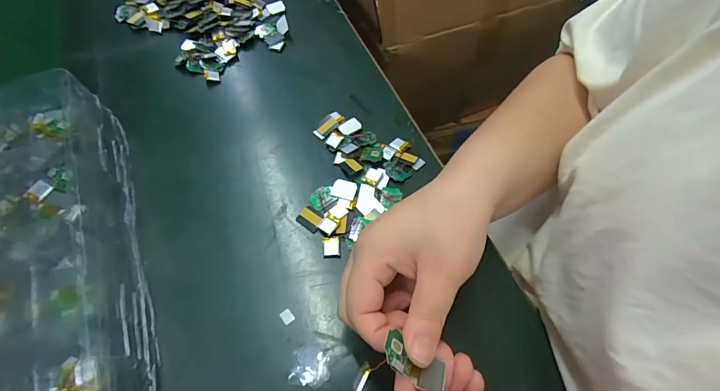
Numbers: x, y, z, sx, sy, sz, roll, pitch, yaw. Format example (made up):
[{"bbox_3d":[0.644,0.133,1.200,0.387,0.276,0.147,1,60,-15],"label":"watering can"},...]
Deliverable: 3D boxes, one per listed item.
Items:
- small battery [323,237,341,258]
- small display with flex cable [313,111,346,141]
[{"bbox_3d":[-0.024,0.044,0.312,0.014,0.004,0.018,-4,61,-1],"label":"small battery"},{"bbox_3d":[-0.032,-0.073,0.382,0.016,0.005,0.035,36,67,19],"label":"small display with flex cable"}]

